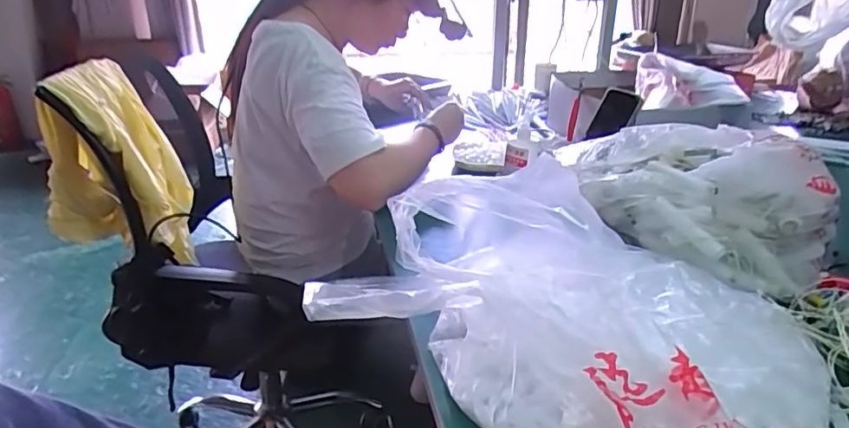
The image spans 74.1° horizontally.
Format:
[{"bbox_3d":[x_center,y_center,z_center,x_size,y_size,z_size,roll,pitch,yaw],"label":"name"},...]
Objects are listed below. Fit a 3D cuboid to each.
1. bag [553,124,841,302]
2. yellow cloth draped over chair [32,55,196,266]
[{"bbox_3d":[0.306,-0.018,0.656,0.309,0.142,0.140,11,26,24],"label":"bag"},{"bbox_3d":[-0.580,-0.095,1.053,0.227,0.344,0.231,-10,26,-22],"label":"yellow cloth draped over chair"}]

